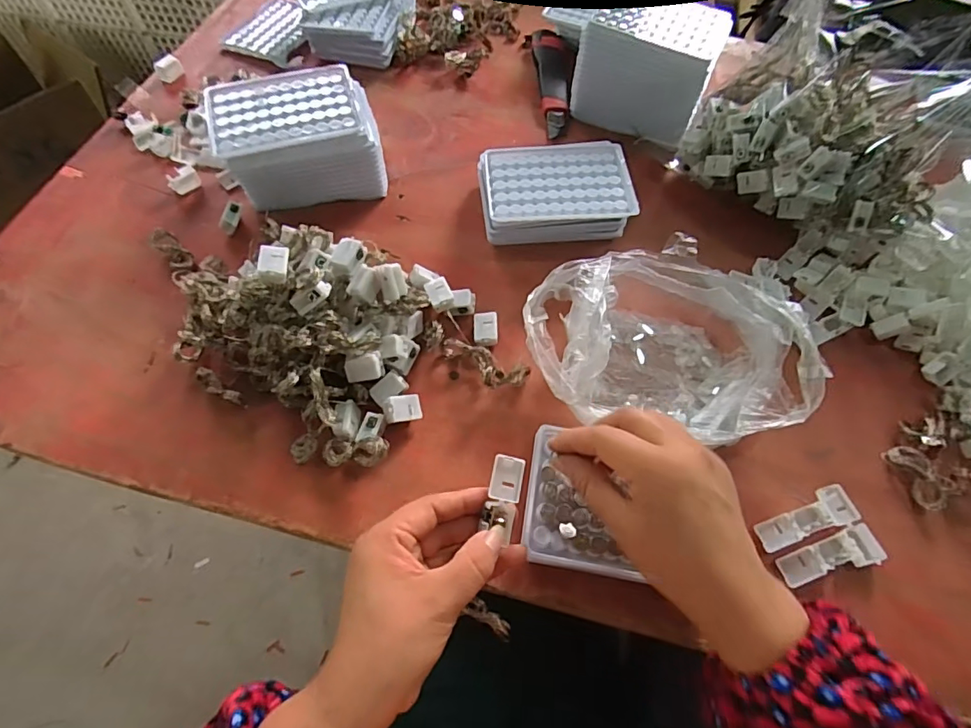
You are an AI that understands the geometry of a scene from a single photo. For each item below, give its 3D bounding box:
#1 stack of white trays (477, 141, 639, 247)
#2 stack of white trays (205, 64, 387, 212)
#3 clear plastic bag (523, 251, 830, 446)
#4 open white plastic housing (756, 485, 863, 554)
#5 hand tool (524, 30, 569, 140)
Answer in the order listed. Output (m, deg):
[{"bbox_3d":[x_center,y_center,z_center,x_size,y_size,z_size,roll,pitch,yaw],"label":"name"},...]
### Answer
[{"bbox_3d":[0.063,-0.157,0.476,0.133,0.049,0.104,-3,63,-4],"label":"stack of white trays"},{"bbox_3d":[-0.174,-0.211,0.479,0.144,0.073,0.104,-14,64,-10],"label":"stack of white trays"},{"bbox_3d":[0.138,-0.012,0.396,0.203,0.058,0.149,-1,63,-4],"label":"clear plastic bag"},{"bbox_3d":[0.231,0.113,0.365,0.077,0.010,0.026,-17,65,-11],"label":"open white plastic housing"},{"bbox_3d":[0.075,-0.328,0.582,0.047,0.013,0.170,1,62,-3],"label":"hand tool"}]

